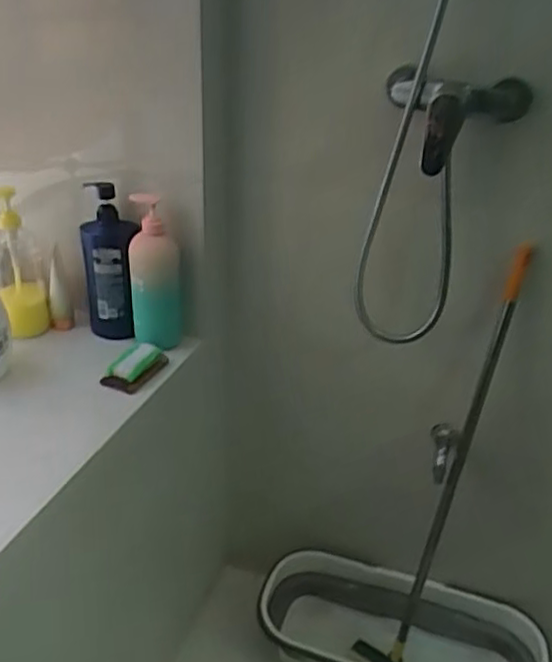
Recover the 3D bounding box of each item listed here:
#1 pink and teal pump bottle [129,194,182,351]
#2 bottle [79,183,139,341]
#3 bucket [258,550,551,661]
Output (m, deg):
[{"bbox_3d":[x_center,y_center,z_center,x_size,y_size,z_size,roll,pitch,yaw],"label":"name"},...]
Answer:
[{"bbox_3d":[-0.207,-0.102,1.176,0.077,0.247,0.063,16,32,23],"label":"pink and teal pump bottle"},{"bbox_3d":[-0.287,-0.116,1.192,0.093,0.258,0.086,-7,30,-16],"label":"bottle"},{"bbox_3d":[0.237,0.630,1.358,0.567,0.169,0.234,8,30,10],"label":"bucket"}]

